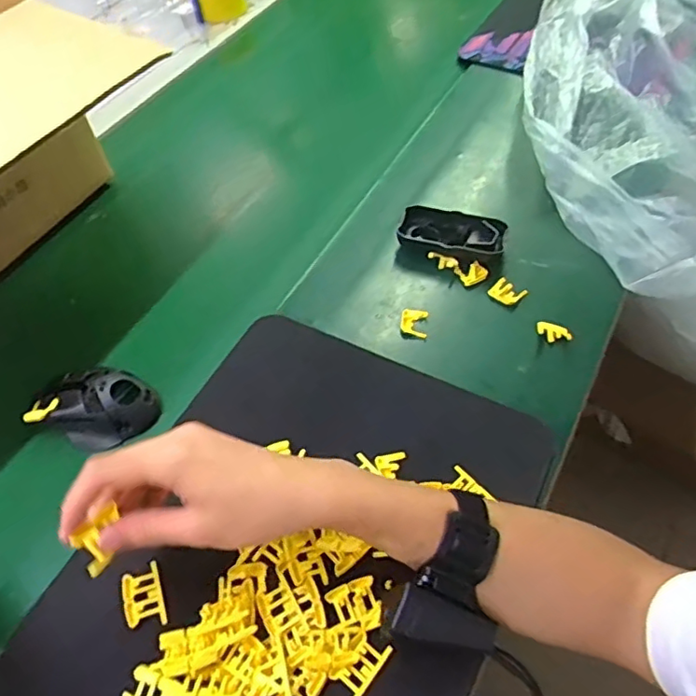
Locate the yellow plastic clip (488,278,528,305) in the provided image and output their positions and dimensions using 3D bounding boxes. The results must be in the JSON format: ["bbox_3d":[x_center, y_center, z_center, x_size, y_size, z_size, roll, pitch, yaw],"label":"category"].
[{"bbox_3d":[0.160,-0.056,0.590,0.035,0.018,0.015,36,63,28],"label":"yellow plastic clip"}]

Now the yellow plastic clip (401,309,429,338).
[{"bbox_3d":[0.064,-0.024,0.573,0.025,0.013,0.026,4,53,8],"label":"yellow plastic clip"}]

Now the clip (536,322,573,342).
[{"bbox_3d":[0.196,-0.014,0.562,0.033,0.012,0.015,18,56,18],"label":"clip"}]

